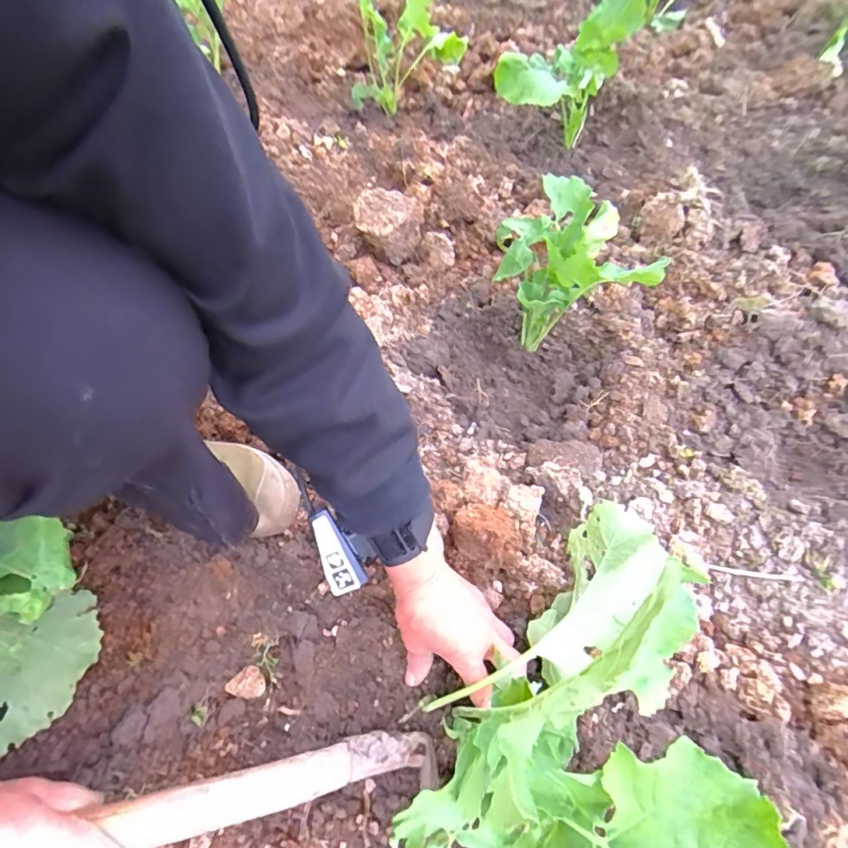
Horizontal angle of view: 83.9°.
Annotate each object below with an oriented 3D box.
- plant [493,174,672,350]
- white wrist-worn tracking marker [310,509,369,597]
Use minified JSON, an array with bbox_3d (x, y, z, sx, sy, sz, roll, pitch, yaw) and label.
[{"bbox_3d":[0.162,-0.170,0.558,0.140,0.152,0.156,-6,58,0],"label":"plant"},{"bbox_3d":[-0.069,0.100,0.364,0.028,0.007,0.066,-25,95,-11],"label":"white wrist-worn tracking marker"}]

